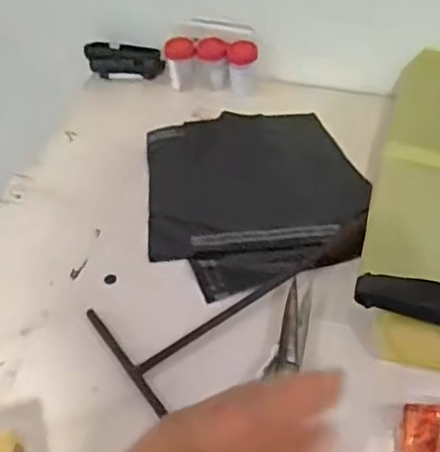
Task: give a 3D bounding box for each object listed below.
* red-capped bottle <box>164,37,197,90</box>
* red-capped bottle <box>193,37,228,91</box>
[{"bbox_3d":[-0.055,-0.234,0.885,0.043,0.060,0.038,-9,47,-5],"label":"red-capped bottle"},{"bbox_3d":[-0.012,-0.232,0.883,0.046,0.061,0.035,2,47,5],"label":"red-capped bottle"}]

